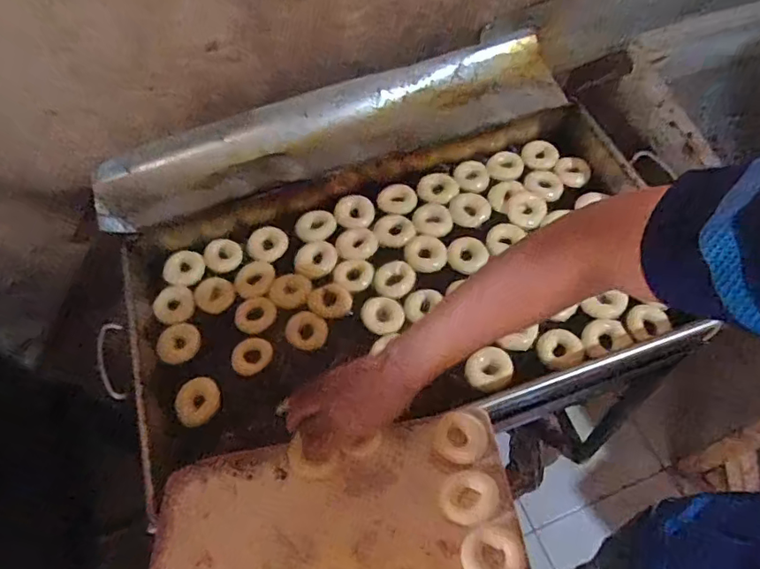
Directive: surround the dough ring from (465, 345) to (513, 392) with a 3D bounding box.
[{"bbox_3d":[0.164,0.128,0.800,0.064,0.023,0.061,-2,59,3],"label":"dough ring"}]

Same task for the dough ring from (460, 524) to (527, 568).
[{"bbox_3d":[0.117,0.281,0.554,0.063,0.026,0.063,12,61,11],"label":"dough ring"}]

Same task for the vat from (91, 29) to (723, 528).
[{"bbox_3d":[0.025,-0.068,0.882,0.890,0.177,0.618,-24,60,-10],"label":"vat"}]

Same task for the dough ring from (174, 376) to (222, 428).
[{"bbox_3d":[-0.276,0.176,0.814,0.067,0.013,0.068,-2,59,3],"label":"dough ring"}]

